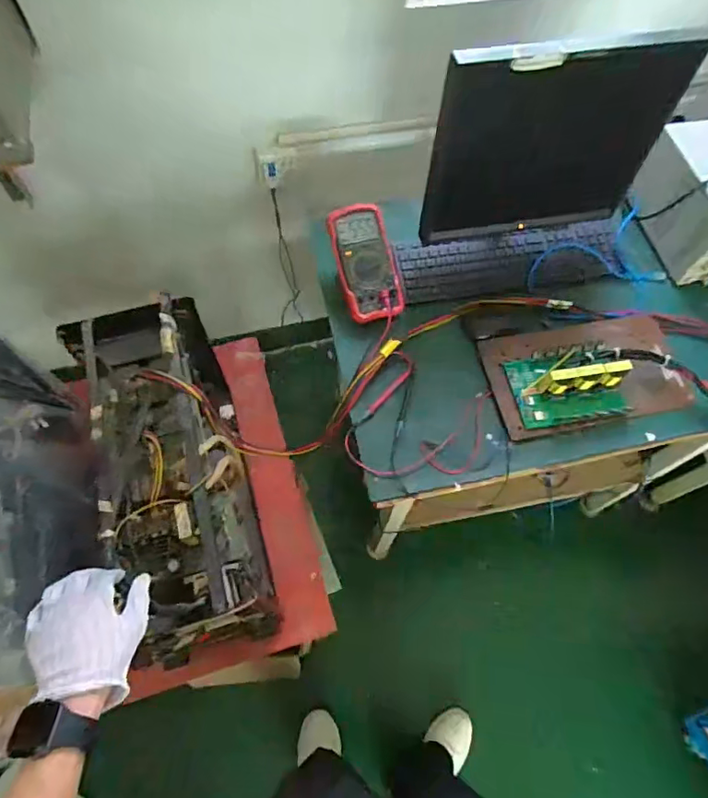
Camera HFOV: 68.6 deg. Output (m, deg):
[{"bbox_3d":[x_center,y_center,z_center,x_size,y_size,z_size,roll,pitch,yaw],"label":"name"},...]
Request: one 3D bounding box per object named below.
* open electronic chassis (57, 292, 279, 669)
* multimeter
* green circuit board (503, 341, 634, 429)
[{"bbox_3d":[-0.259,0.125,0.807,0.183,0.312,0.458,-18,65,-10],"label":"open electronic chassis"},{"bbox_3d":[0.022,-0.234,0.896,0.102,0.036,0.201,-13,85,-8],"label":"multimeter"},{"bbox_3d":[0.348,-0.030,0.835,0.179,0.057,0.133,-8,63,-5],"label":"green circuit board"}]

